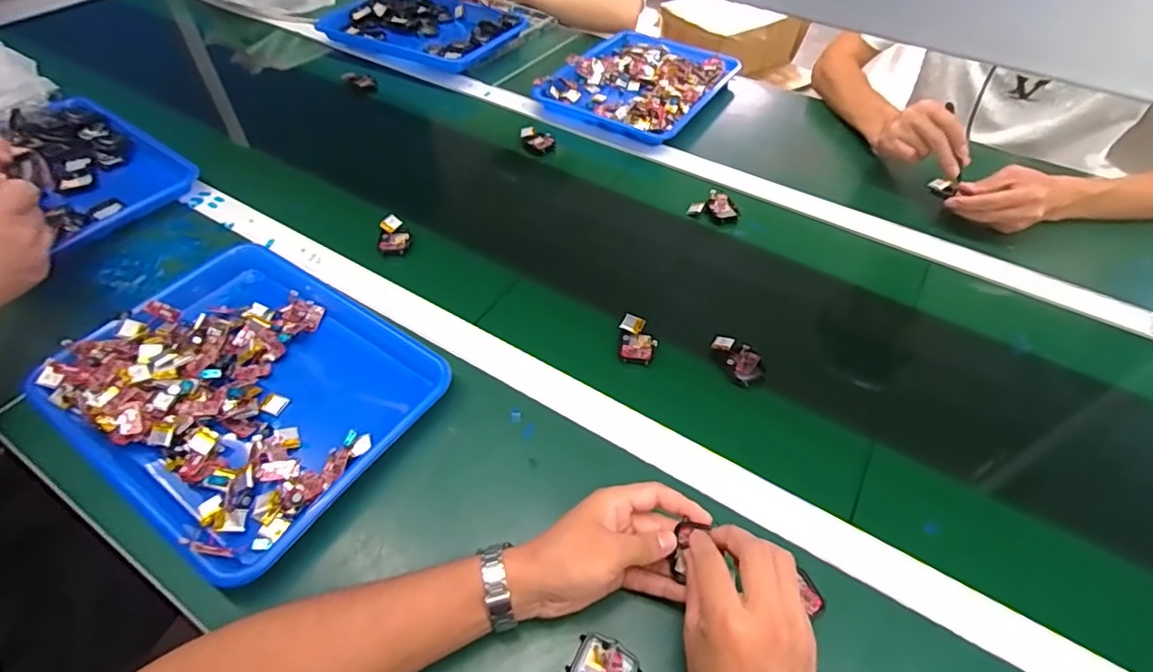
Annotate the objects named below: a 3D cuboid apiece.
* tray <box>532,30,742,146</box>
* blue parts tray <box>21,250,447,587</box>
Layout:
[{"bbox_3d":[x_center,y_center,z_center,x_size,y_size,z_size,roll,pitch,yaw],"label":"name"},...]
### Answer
[{"bbox_3d":[0.111,-0.431,0.927,0.243,0.032,0.310,27,55,19],"label":"tray"},{"bbox_3d":[-0.316,0.042,0.532,0.336,0.039,0.266,27,55,19],"label":"blue parts tray"}]

